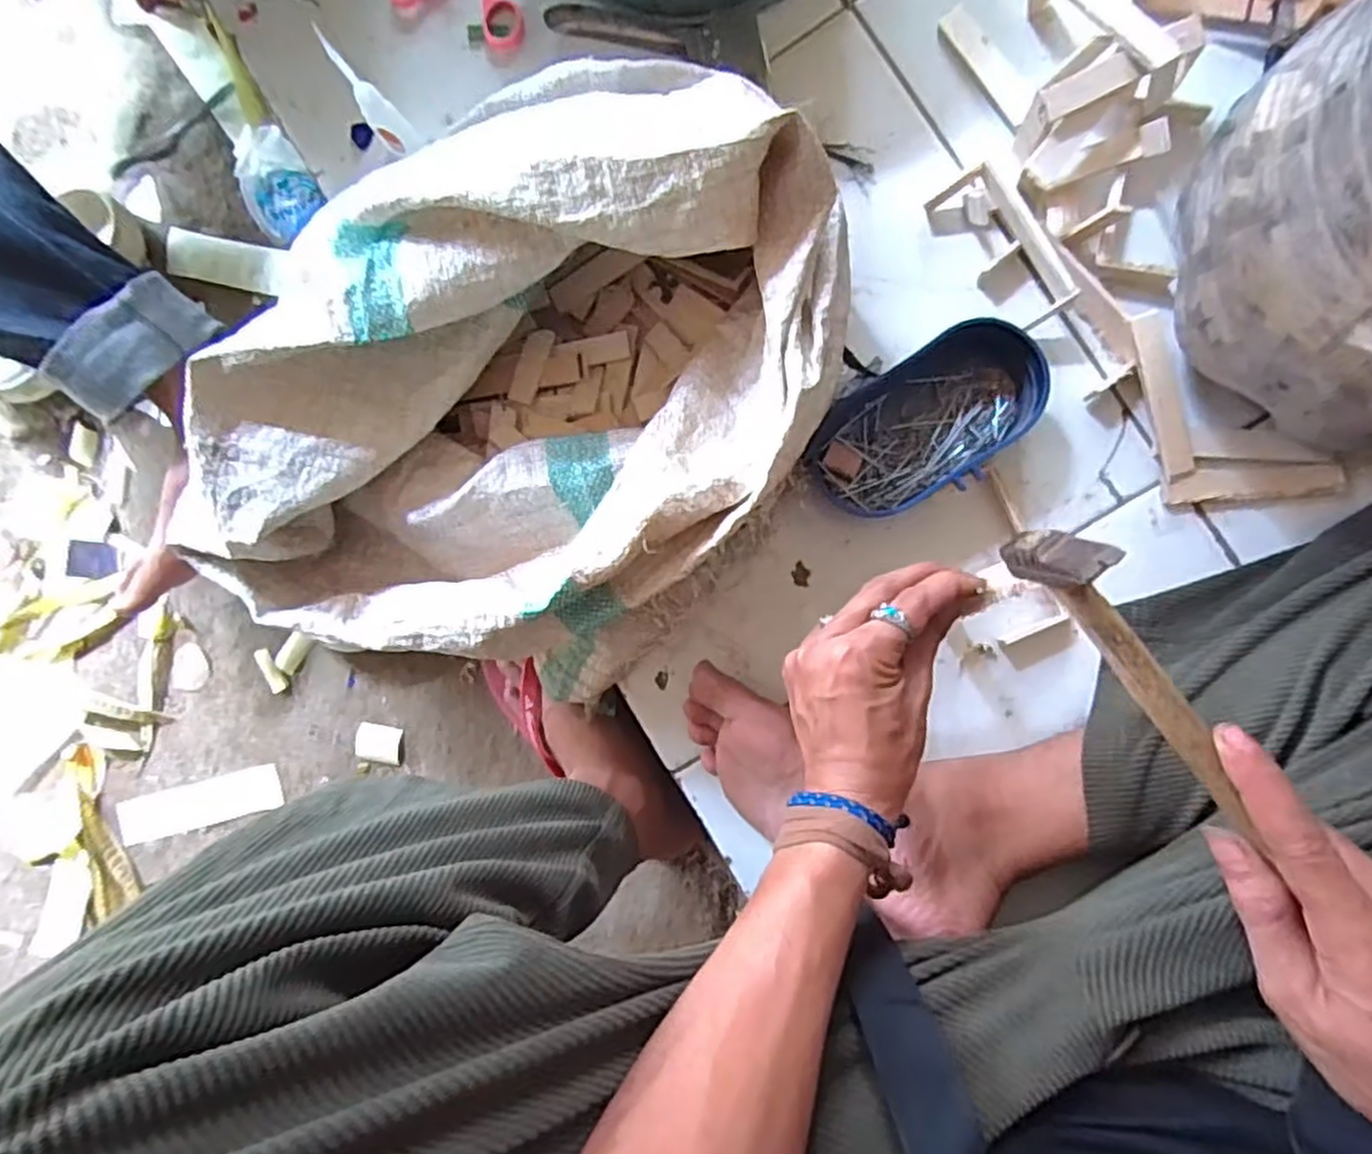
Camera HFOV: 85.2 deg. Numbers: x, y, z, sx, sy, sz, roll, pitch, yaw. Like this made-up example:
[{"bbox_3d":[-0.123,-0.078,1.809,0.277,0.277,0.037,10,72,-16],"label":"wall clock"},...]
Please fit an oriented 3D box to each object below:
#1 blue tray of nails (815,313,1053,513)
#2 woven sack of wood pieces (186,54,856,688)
[{"bbox_3d":[0.159,-0.103,0.498,0.154,0.043,0.091,-34,85,4],"label":"blue tray of nails"},{"bbox_3d":[-0.117,-0.122,0.468,0.409,0.165,0.361,9,89,7],"label":"woven sack of wood pieces"}]

